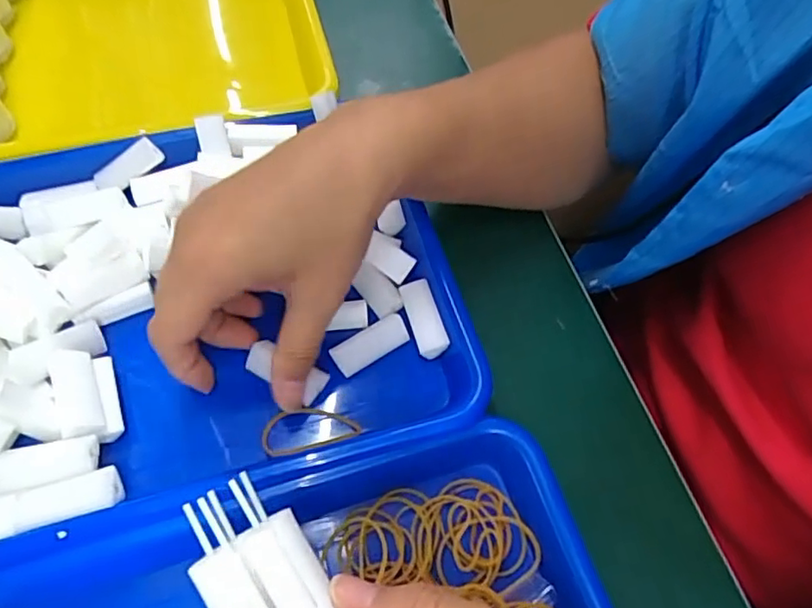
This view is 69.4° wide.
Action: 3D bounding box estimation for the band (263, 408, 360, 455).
[{"bbox_3d":[-0.053,0.069,0.323,0.053,0.005,0.029,-8,42,-8],"label":"band"}]

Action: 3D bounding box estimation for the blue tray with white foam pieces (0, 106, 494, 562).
[{"bbox_3d":[-0.138,0.001,0.349,0.315,0.061,0.241,-14,63,-10],"label":"blue tray with white foam pieces"}]

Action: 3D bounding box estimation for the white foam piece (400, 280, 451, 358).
[{"bbox_3d":[0.012,0.009,0.352,0.019,0.012,0.047,-23,66,9],"label":"white foam piece"}]

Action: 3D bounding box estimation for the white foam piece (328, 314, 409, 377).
[{"bbox_3d":[-0.022,0.023,0.349,0.046,0.007,0.021,-30,67,-17],"label":"white foam piece"}]

